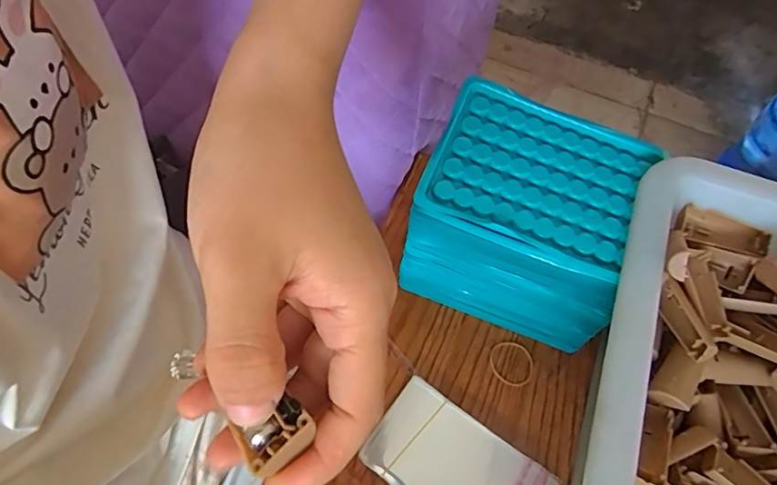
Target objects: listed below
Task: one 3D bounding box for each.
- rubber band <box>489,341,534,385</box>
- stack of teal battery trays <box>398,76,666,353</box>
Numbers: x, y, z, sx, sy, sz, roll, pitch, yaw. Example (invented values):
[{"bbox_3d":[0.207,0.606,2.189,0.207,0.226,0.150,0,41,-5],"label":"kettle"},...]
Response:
[{"bbox_3d":[0.085,0.082,0.349,0.031,0.004,0.029,1,61,-2],"label":"rubber band"},{"bbox_3d":[0.082,-0.011,0.323,0.121,0.107,0.097,20,62,9],"label":"stack of teal battery trays"}]

